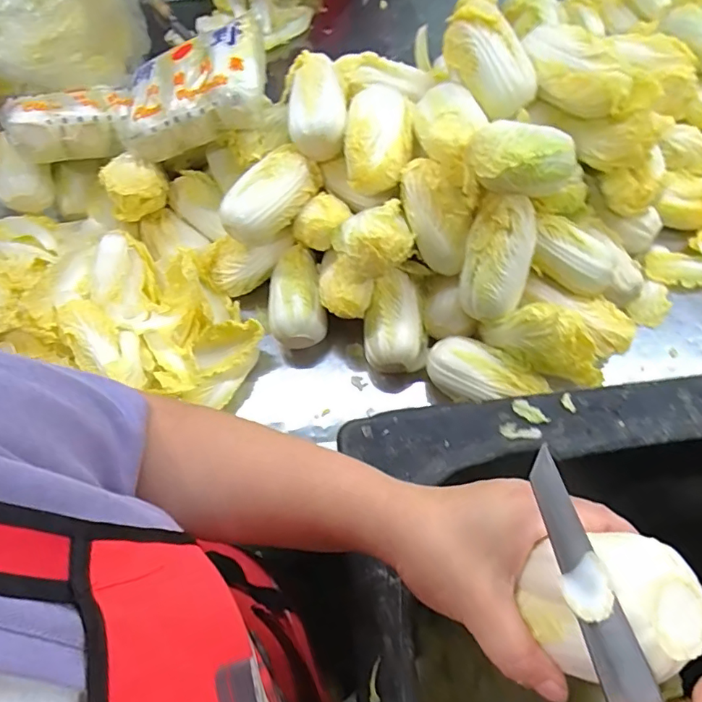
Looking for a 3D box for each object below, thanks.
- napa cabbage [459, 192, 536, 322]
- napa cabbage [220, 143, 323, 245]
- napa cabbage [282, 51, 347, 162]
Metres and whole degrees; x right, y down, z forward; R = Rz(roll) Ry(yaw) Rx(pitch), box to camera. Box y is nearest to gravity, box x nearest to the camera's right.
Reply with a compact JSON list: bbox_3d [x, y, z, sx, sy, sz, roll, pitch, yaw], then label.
[{"bbox_3d":[0.163,-0.108,0.572,0.070,0.061,0.145,11,98,6],"label":"napa cabbage"},{"bbox_3d":[-0.099,-0.185,0.640,0.137,0.088,0.082,-32,63,-14],"label":"napa cabbage"},{"bbox_3d":[-0.045,-0.303,0.638,0.076,0.066,0.124,-5,60,1],"label":"napa cabbage"}]

